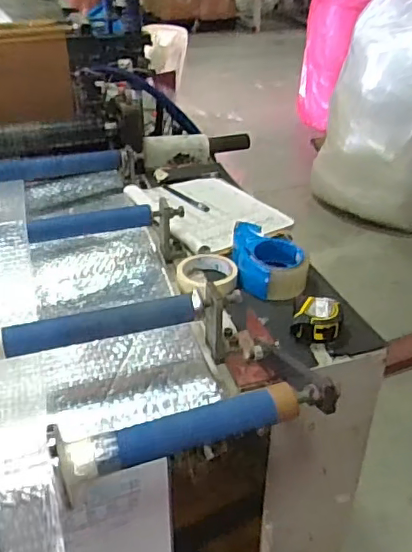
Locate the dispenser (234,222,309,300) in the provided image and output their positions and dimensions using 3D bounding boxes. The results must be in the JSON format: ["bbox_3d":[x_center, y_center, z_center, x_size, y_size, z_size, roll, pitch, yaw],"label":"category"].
[{"bbox_3d":[0.101,-0.025,0.891,0.110,0.064,0.141,-2,33,-4],"label":"dispenser"}]

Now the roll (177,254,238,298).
[{"bbox_3d":[0.002,-0.003,0.899,0.095,0.029,0.095,0,33,0],"label":"roll"}]

